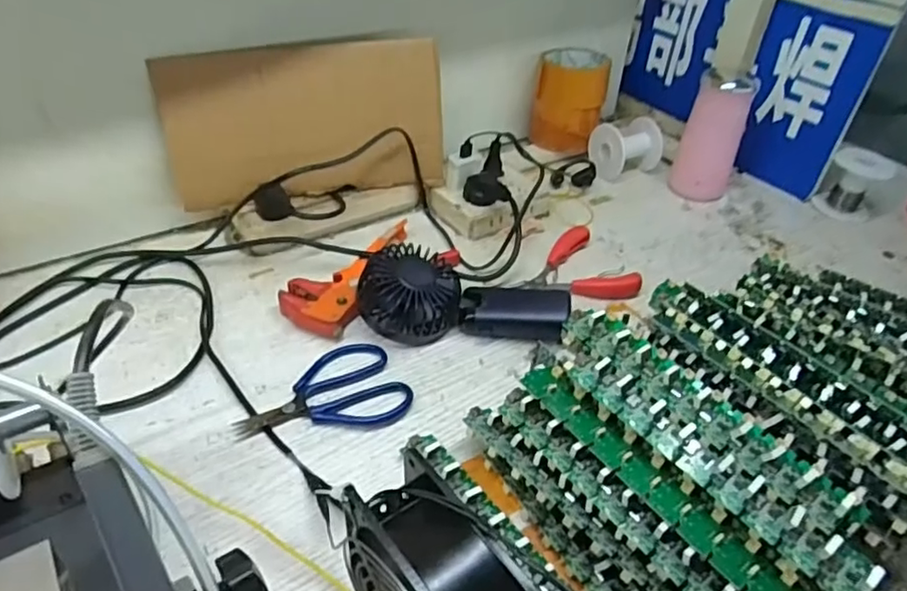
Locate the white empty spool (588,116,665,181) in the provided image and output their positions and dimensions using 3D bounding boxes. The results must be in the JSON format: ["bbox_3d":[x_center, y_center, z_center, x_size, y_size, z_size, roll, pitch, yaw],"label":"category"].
[{"bbox_3d":[0.208,-0.179,0.777,0.084,0.063,0.063,-23,46,-28],"label":"white empty spool"}]

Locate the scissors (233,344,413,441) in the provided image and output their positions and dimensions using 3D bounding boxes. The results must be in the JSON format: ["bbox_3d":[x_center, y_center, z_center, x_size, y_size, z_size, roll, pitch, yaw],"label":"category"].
[{"bbox_3d":[-0.100,0.071,0.491,0.128,0.011,0.075,-4,40,-9],"label":"scissors"}]

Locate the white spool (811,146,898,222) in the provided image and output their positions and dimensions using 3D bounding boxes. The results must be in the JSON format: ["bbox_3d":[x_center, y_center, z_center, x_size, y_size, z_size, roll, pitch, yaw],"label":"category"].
[{"bbox_3d":[0.461,-0.130,0.731,0.060,0.073,0.056,19,43,16],"label":"white spool"}]

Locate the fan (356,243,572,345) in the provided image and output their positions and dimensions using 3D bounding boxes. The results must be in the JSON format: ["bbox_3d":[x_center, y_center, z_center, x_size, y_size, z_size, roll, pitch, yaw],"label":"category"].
[{"bbox_3d":[0.008,-0.001,0.549,0.179,0.057,0.085,1,39,-2],"label":"fan"}]

